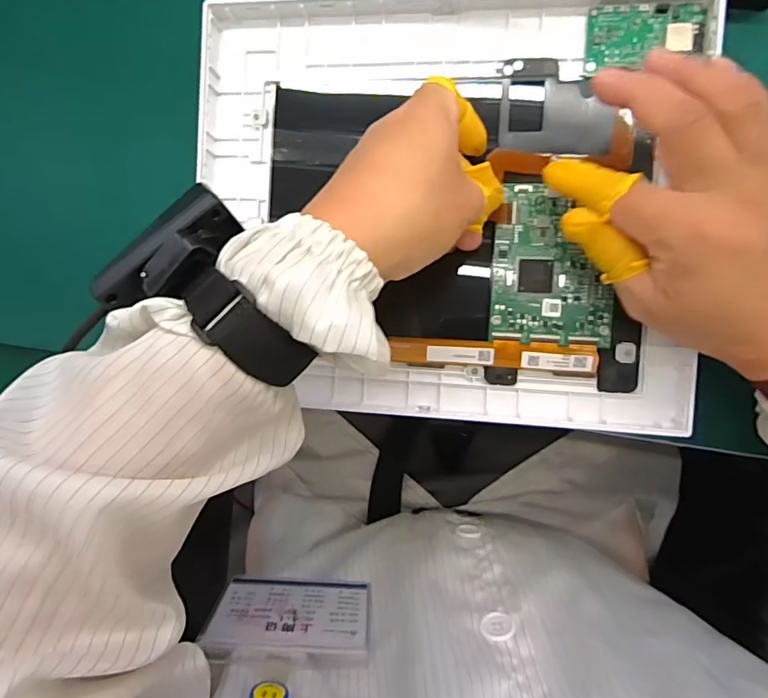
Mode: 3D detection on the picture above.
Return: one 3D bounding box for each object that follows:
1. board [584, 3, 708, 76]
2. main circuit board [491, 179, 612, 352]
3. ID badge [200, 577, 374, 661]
[{"bbox_3d":[0.151,-0.180,0.291,0.063,0.004,0.037,4,91,8],"label":"board"},{"bbox_3d":[0.099,-0.049,0.296,0.068,0.004,0.090,3,91,8],"label":"main circuit board"},{"bbox_3d":[-0.057,0.167,0.314,0.099,0.076,0.010,2,91,8],"label":"ID badge"}]

